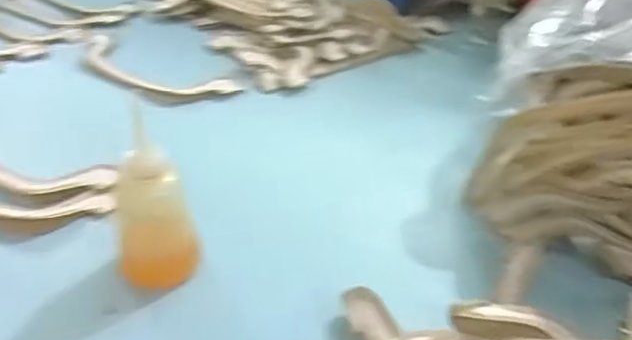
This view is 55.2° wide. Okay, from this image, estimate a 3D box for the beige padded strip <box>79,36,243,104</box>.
[{"bbox_3d":[-0.229,-0.131,0.808,0.257,0.009,0.092,21,41,23],"label":"beige padded strip"}]

